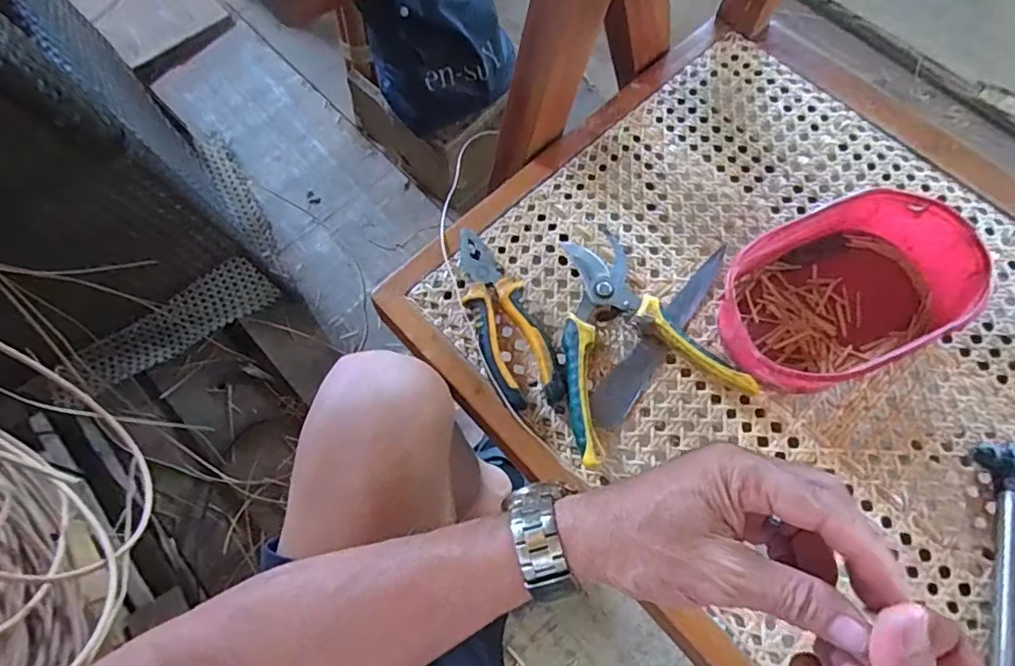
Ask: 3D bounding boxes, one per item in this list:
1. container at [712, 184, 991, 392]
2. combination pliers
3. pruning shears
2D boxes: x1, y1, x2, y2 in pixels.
[{"bbox_3d":[0.252,-0.029,0.443,0.191,0.056,0.120,-22,68,-8],"label":"container"},{"bbox_3d":[-0.006,-0.012,0.465,0.050,0.021,0.154,-22,68,-7],"label":"combination pliers"},{"bbox_3d":[0.083,-0.001,0.454,0.130,0.025,0.169,-24,69,-8],"label":"pruning shears"}]

